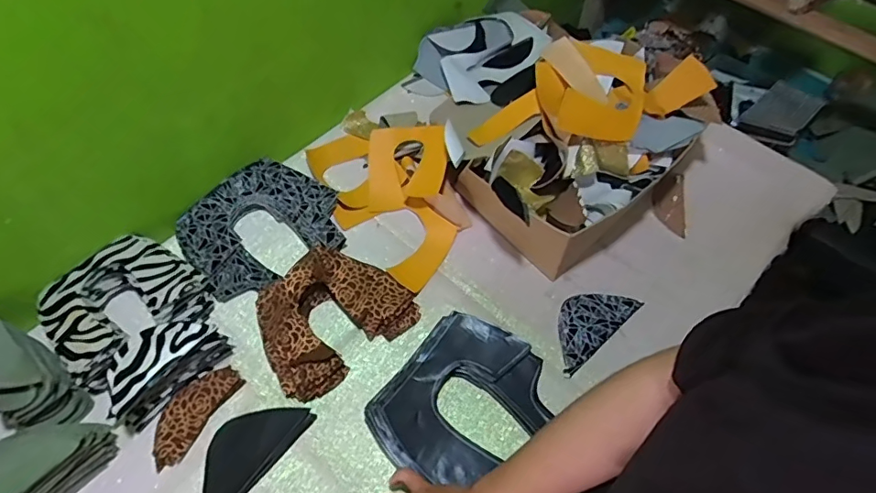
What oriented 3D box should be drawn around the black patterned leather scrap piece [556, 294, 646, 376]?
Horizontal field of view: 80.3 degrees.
[{"bbox_3d":[0.186,0.093,0.647,0.133,0.006,0.065,-36,64,-22],"label":"black patterned leather scrap piece"}]

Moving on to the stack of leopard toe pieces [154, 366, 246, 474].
[{"bbox_3d":[-0.270,0.179,0.569,0.050,0.012,0.115,30,61,14],"label":"stack of leopard toe pieces"}]

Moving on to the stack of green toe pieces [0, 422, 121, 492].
[{"bbox_3d":[-0.395,0.217,0.509,0.130,0.061,0.062,-39,69,-24],"label":"stack of green toe pieces"}]

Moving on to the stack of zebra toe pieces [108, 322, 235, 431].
[{"bbox_3d":[-0.302,0.127,0.563,0.063,0.059,0.133,35,63,16],"label":"stack of zebra toe pieces"}]

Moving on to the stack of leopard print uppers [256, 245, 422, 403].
[{"bbox_3d":[-0.130,0.079,0.622,0.175,0.041,0.139,-37,68,-23],"label":"stack of leopard print uppers"}]

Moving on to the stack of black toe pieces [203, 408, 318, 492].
[{"bbox_3d":[-0.207,0.216,0.553,0.070,0.008,0.141,38,64,18],"label":"stack of black toe pieces"}]

